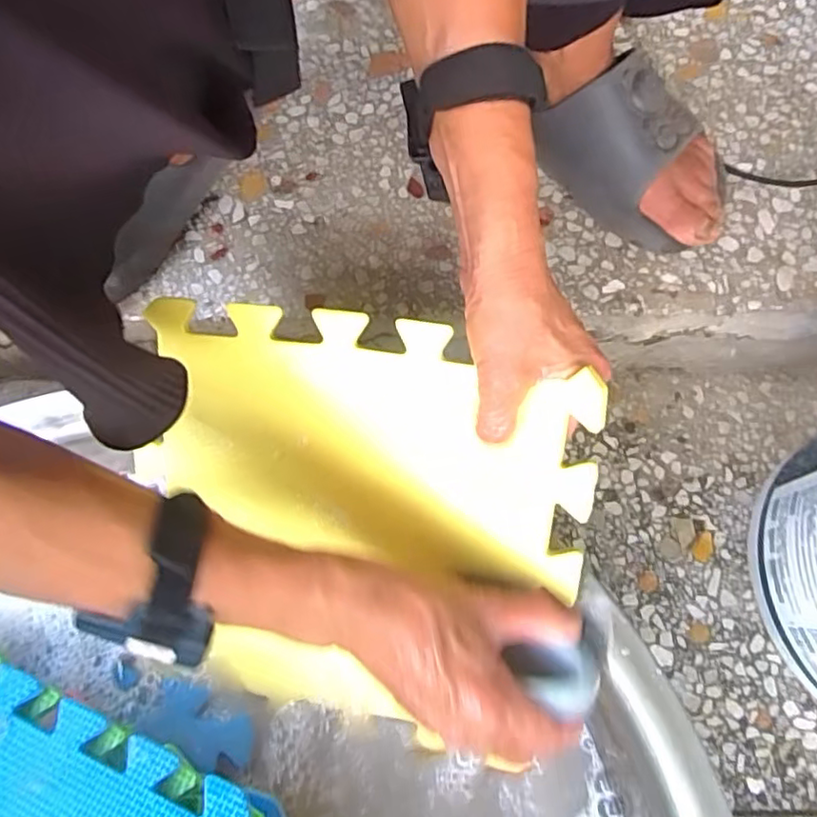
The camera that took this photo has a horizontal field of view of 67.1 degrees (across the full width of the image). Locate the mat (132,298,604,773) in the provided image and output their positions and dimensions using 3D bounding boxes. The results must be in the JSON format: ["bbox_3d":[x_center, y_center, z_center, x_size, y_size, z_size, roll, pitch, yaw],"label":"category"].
[{"bbox_3d":[-0.040,0.076,0.385,0.267,0.024,0.260,13,105,11],"label":"mat"}]

